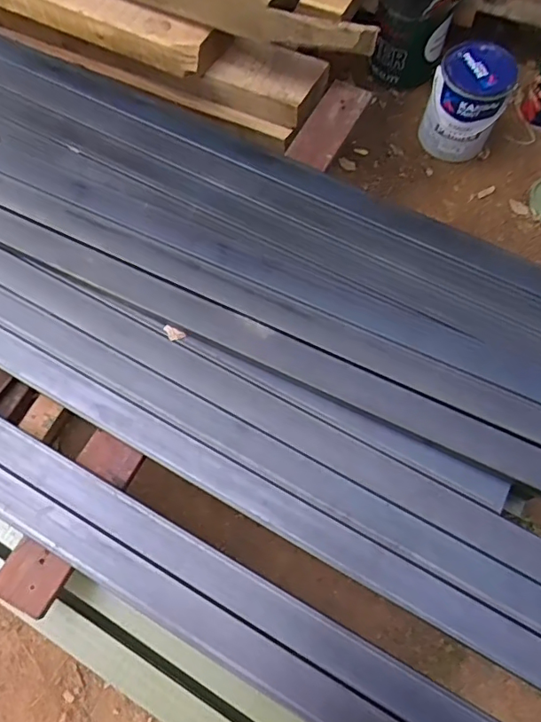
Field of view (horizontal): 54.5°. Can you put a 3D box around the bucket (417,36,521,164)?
[{"bbox_3d":[0.452,-0.593,1.212,0.161,0.182,0.155,0,68,-1],"label":"bucket"}]

